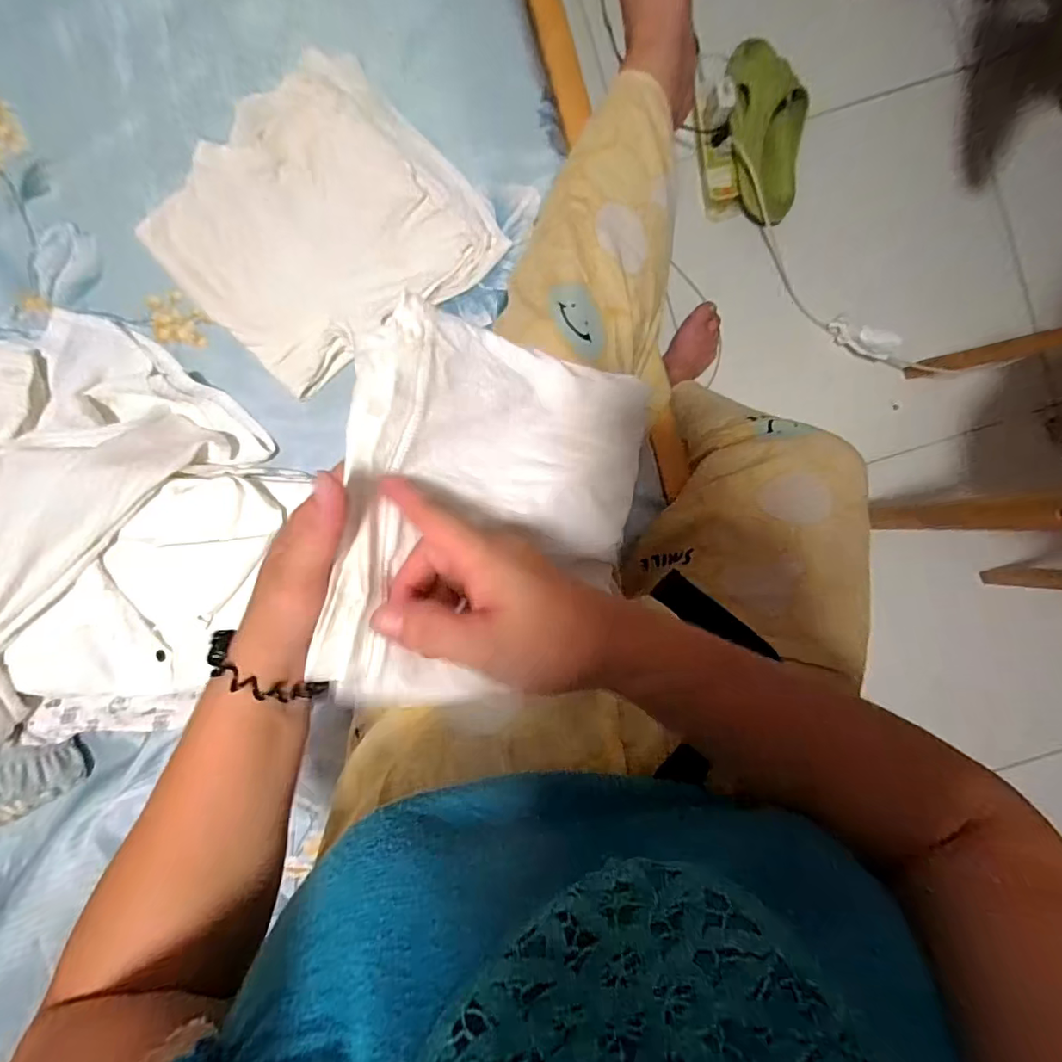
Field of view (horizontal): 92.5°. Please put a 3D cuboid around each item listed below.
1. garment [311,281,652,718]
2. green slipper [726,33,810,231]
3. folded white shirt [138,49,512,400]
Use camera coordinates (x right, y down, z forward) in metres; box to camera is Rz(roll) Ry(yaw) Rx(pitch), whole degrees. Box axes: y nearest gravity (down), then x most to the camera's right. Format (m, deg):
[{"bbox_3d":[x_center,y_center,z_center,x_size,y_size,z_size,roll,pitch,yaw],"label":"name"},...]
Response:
[{"bbox_3d":[-0.017,-0.010,0.318,0.193,0.035,0.220,7,82,-28],"label":"garment"},{"bbox_3d":[0.377,-0.636,0.806,0.110,0.067,0.261,-2,92,0],"label":"green slipper"},{"bbox_3d":[-0.207,-0.296,0.508,0.273,0.026,0.257,-41,93,3],"label":"folded white shirt"}]

